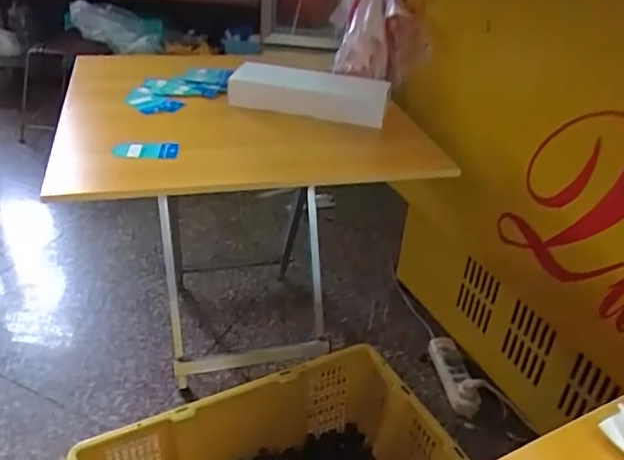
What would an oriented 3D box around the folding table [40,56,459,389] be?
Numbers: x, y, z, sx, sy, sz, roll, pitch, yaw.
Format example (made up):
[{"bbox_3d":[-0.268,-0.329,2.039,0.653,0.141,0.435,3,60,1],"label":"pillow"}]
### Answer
[{"bbox_3d":[-0.145,-0.034,1.157,0.590,0.536,0.585,-5,34,-12],"label":"folding table"}]

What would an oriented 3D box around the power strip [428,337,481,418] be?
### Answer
[{"bbox_3d":[0.299,0.307,1.194,0.055,0.050,0.191,-3,33,-9],"label":"power strip"}]

